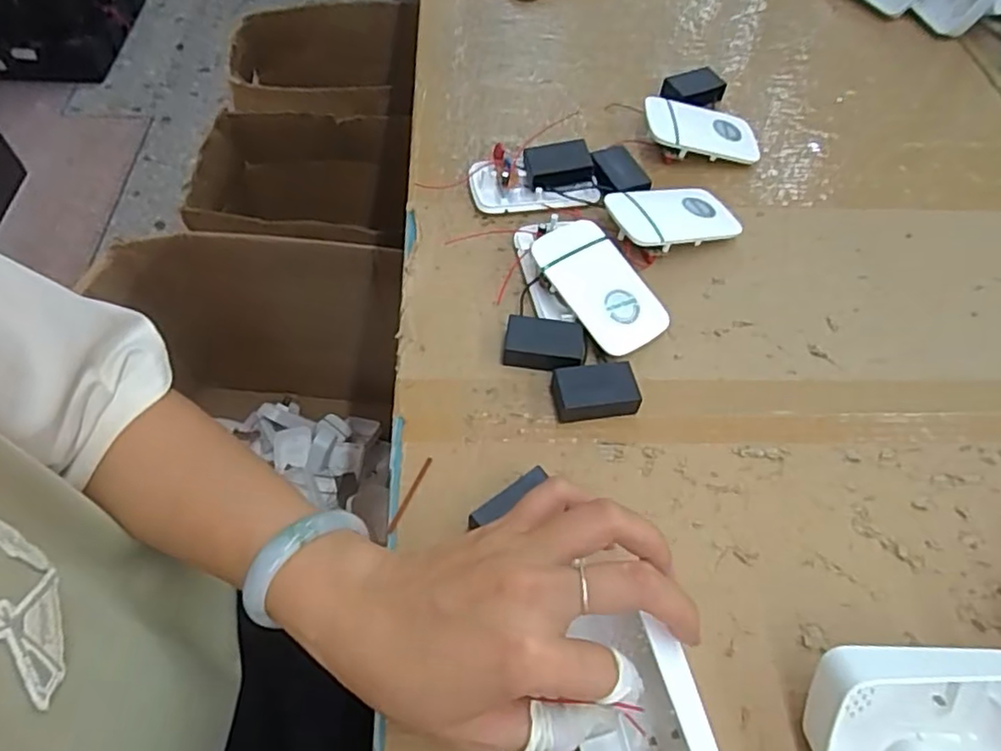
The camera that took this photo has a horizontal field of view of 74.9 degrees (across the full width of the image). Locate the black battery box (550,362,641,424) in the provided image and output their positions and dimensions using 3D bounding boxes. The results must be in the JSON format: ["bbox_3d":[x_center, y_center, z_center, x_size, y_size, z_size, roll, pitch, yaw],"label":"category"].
[{"bbox_3d":[0.056,0.010,0.391,0.049,0.018,0.027,-7,57,-8],"label":"black battery box"}]

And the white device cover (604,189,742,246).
[{"bbox_3d":[0.124,-0.112,0.474,0.089,0.022,0.053,-13,58,-12],"label":"white device cover"}]

